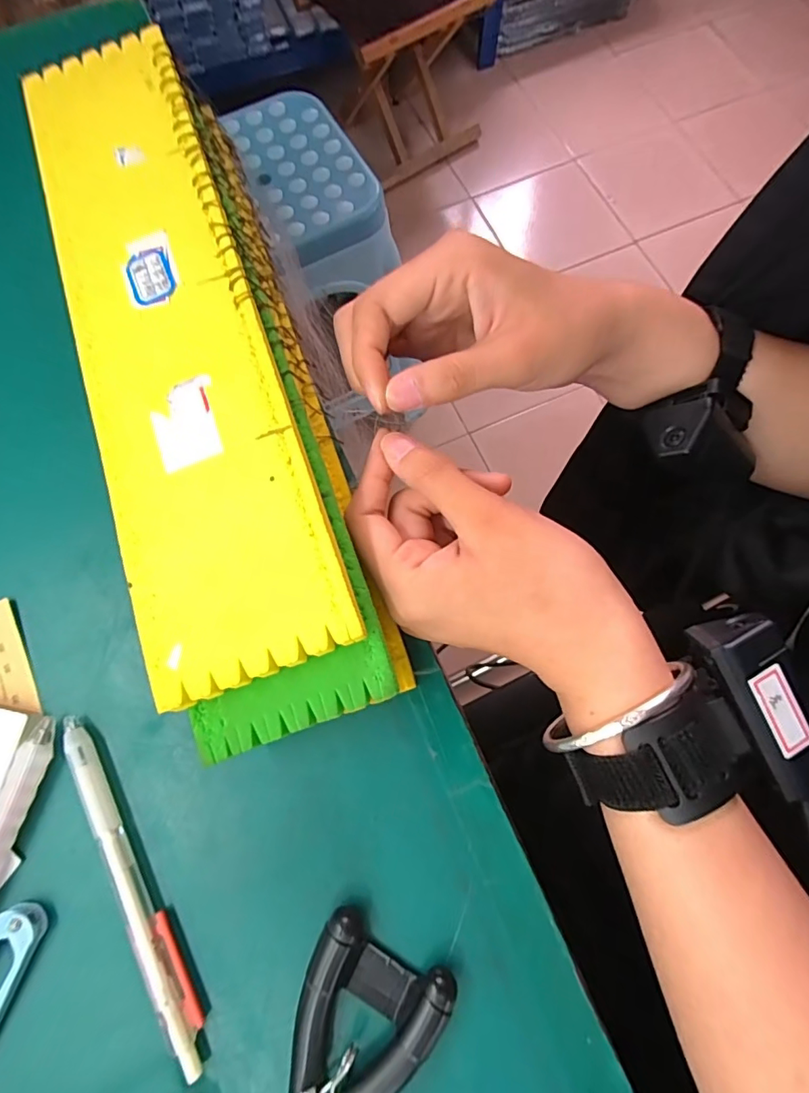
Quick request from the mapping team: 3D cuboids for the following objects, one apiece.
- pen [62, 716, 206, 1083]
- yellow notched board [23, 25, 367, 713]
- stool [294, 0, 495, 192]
[{"bbox_3d":[-0.112,0.136,0.205,0.013,0.012,0.139,-30,76,-8],"label":"pen"},{"bbox_3d":[-0.109,-0.106,0.225,0.080,0.011,0.334,-19,74,-5],"label":"yellow notched board"},{"bbox_3d":[-0.005,-1.120,1.182,0.354,0.309,0.303,-36,76,-10],"label":"stool"}]

